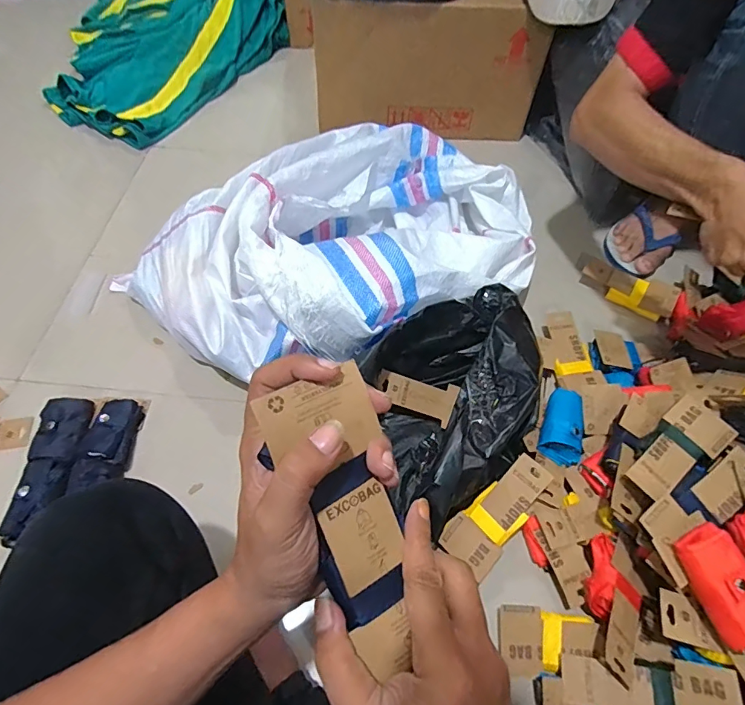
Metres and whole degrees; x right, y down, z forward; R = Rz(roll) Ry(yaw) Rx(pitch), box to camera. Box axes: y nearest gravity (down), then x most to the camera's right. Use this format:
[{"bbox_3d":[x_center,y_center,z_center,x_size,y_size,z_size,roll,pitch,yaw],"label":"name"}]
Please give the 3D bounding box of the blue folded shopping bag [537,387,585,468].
[{"bbox_3d":[0.272,0.101,0.640,0.059,0.033,0.107,22,60,11],"label":"blue folded shopping bag"}]

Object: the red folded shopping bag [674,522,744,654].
[{"bbox_3d":[0.349,0.229,0.449,0.049,0.040,0.106,-18,60,-13],"label":"red folded shopping bag"}]

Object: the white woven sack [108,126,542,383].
[{"bbox_3d":[-0.050,-0.194,0.758,0.490,0.180,0.596,40,65,20],"label":"white woven sack"}]

